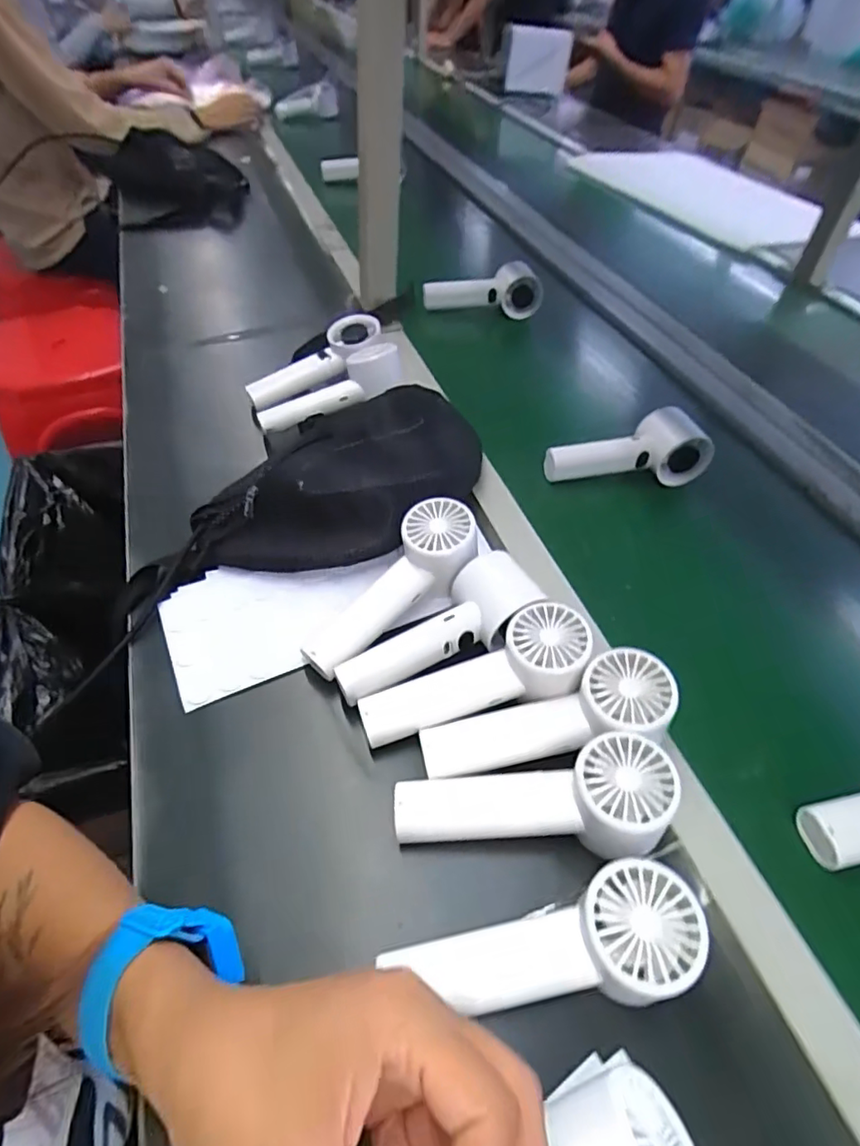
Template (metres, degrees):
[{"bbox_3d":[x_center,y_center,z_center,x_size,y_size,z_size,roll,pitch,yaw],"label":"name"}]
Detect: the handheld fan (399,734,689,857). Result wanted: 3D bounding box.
[{"bbox_3d":[0.059,0.134,0.329,0.152,0.038,0.057,-11,48,11],"label":"handheld fan"}]

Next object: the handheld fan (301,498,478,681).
[{"bbox_3d":[-0.027,0.010,0.419,0.157,0.046,0.056,-46,63,-8],"label":"handheld fan"}]

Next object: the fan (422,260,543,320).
[{"bbox_3d":[0.070,-0.378,0.770,0.156,0.054,0.040,-3,49,-8],"label":"fan"}]

